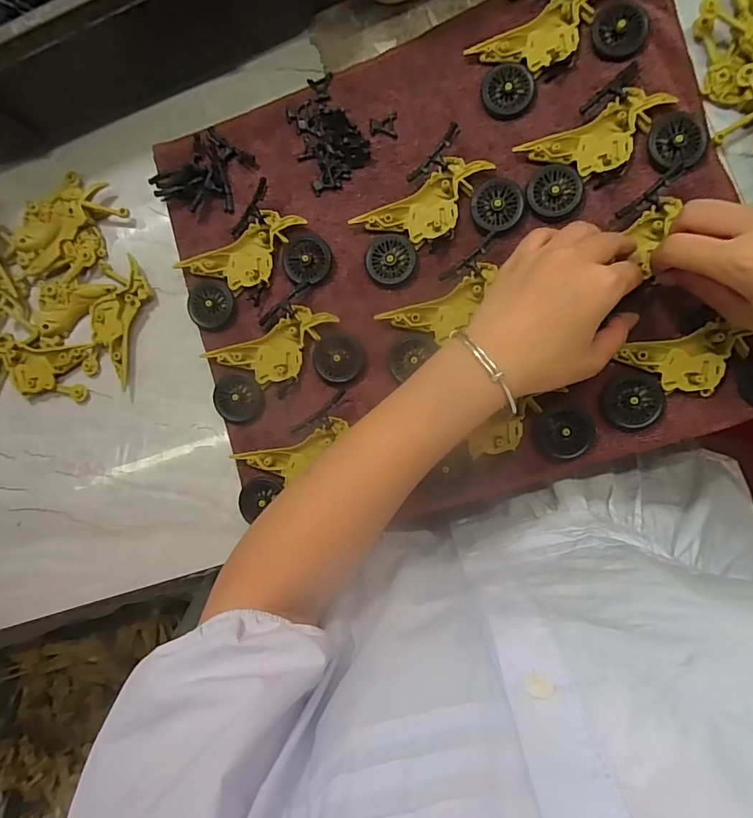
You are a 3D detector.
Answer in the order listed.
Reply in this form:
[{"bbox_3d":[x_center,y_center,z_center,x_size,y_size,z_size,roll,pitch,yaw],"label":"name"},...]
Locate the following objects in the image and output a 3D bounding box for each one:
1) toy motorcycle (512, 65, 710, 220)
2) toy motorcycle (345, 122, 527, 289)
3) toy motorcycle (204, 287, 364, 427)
[{"bbox_3d":[0.159,-0.186,0.333,0.116,0.014,0.078,-16,85,8],"label":"toy motorcycle"},{"bbox_3d":[0.041,-0.137,0.347,0.111,0.013,0.076,-39,82,5],"label":"toy motorcycle"},{"bbox_3d":[-0.074,-0.036,0.361,0.112,0.011,0.073,-31,83,6],"label":"toy motorcycle"}]

